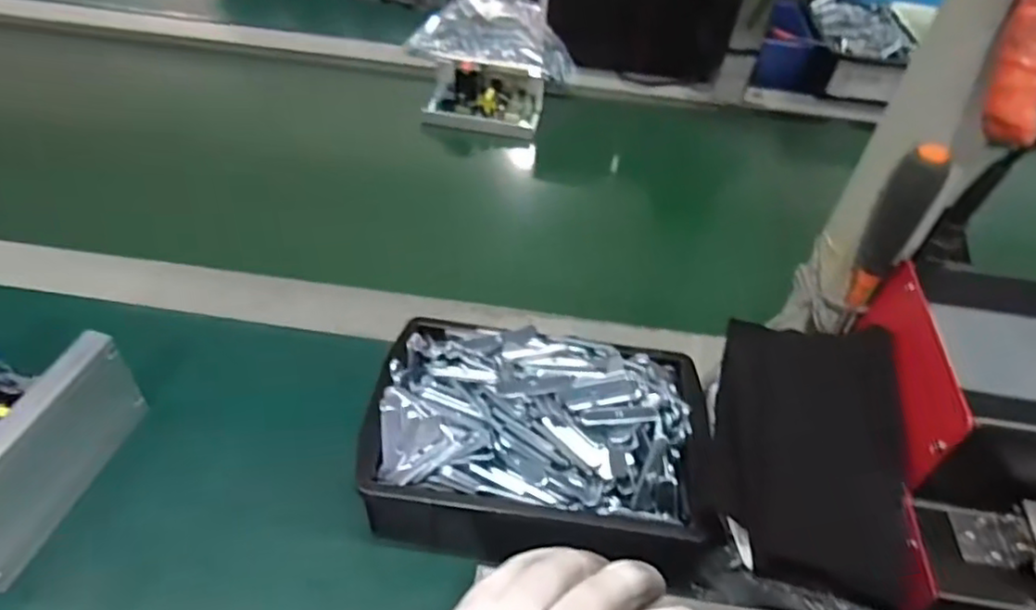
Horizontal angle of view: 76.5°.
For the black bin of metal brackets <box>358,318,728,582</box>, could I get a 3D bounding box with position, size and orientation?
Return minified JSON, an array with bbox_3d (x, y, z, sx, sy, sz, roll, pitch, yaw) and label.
[{"bbox_3d":[0.013,0.084,0.411,0.199,0.074,0.145,6,45,0],"label":"black bin of metal brackets"}]

